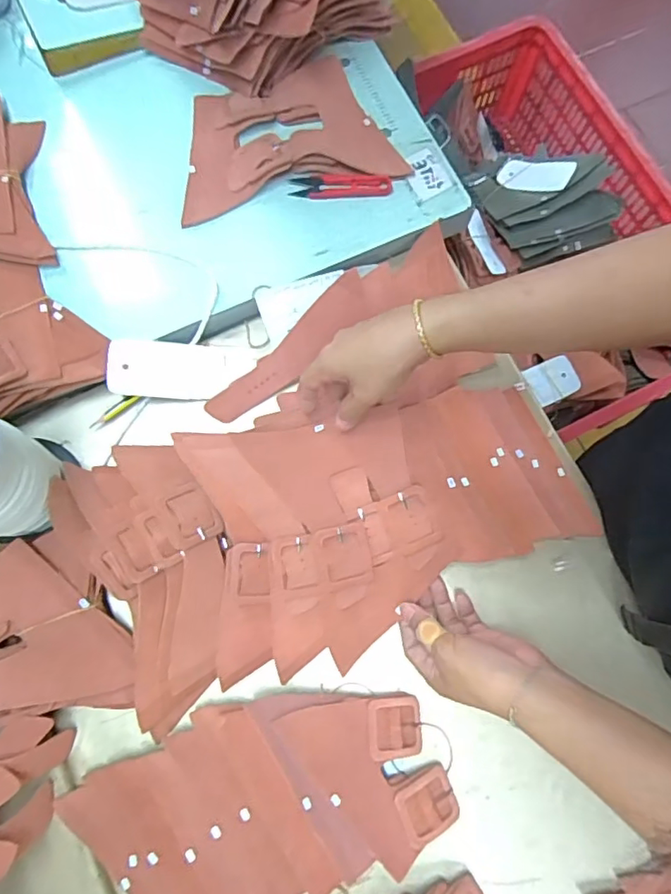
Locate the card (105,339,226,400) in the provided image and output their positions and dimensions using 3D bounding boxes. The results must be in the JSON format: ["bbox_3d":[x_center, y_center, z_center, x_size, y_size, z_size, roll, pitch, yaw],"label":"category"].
[{"bbox_3d":[-0.159,-0.073,0.521,0.105,0.006,0.053,2,84,-18],"label":"card"}]

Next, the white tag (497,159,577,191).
[{"bbox_3d":[0.285,-0.391,0.794,0.105,0.004,0.056,21,76,30],"label":"white tag"}]

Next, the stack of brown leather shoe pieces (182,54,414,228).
[{"bbox_3d":[-0.058,-0.323,0.565,0.217,0.023,0.149,-15,79,-3],"label":"stack of brown leather shoe pieces"}]

